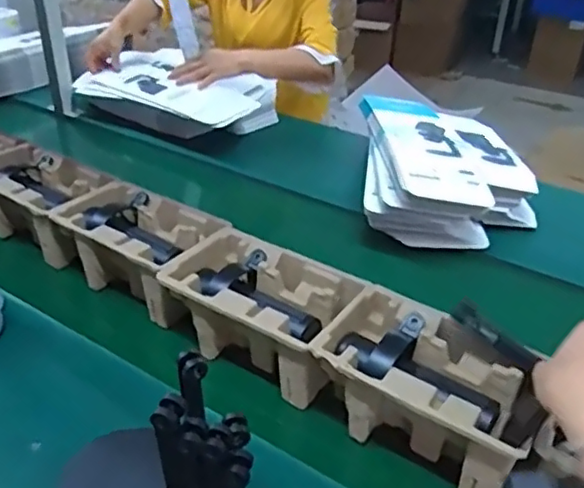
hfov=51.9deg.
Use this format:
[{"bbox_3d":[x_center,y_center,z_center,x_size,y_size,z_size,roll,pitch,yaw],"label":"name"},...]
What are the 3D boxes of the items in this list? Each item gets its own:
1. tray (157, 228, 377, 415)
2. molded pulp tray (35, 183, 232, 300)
[{"bbox_3d":[-0.032,0.084,0.740,0.232,0.096,0.144,23,37,28],"label":"tray"},{"bbox_3d":[-0.223,0.002,0.856,0.254,0.100,0.145,24,37,29],"label":"molded pulp tray"}]

